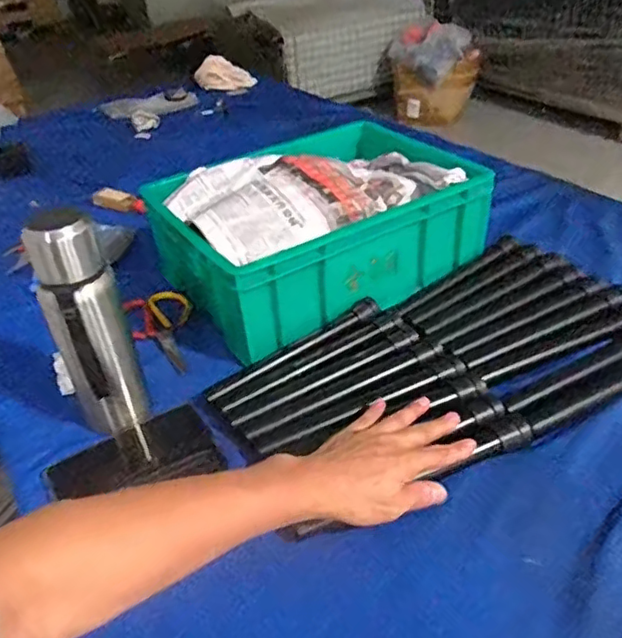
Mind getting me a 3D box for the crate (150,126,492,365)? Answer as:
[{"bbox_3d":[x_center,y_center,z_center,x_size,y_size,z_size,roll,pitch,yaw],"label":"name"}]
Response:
[{"bbox_3d":[0.019,-0.151,0.860,0.431,0.140,0.311,-25,41,-25],"label":"crate"}]

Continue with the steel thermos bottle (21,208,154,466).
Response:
[{"bbox_3d":[-0.216,0.026,0.597,0.071,0.258,0.067,-18,38,-18],"label":"steel thermos bottle"}]

